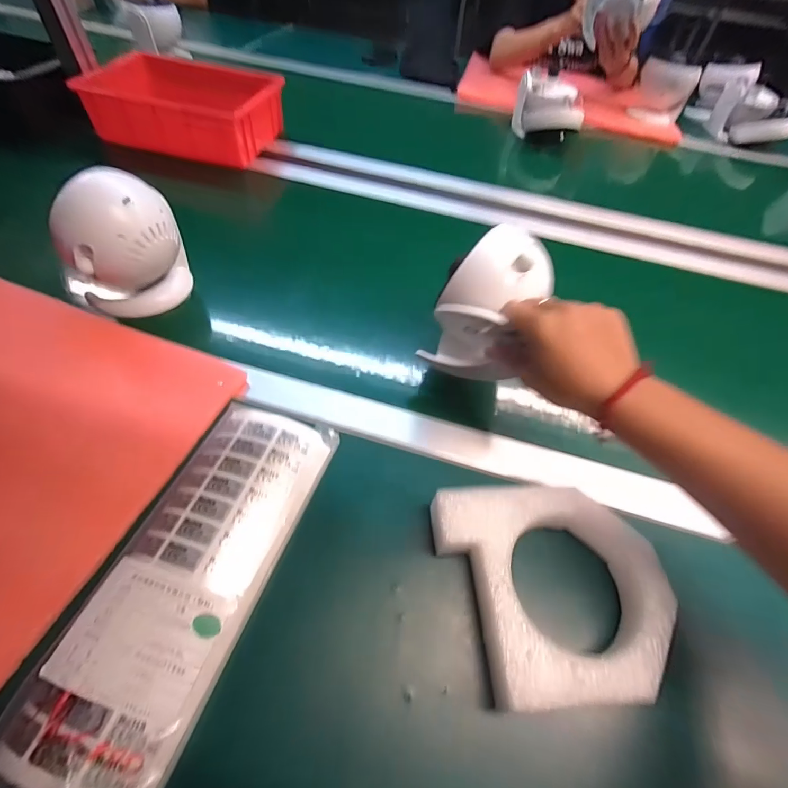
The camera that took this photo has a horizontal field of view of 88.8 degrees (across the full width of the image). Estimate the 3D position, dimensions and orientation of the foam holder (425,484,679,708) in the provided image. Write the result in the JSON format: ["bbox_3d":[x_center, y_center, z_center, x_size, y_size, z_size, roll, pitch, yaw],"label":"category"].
[{"bbox_3d":[0.118,0.143,0.304,0.165,0.031,0.145,0,54,-6],"label":"foam holder"}]

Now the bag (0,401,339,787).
[{"bbox_3d":[-0.159,0.148,0.288,0.111,0.035,0.334,16,51,8],"label":"bag"}]

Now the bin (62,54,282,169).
[{"bbox_3d":[-0.370,-0.510,0.725,0.296,0.085,0.192,14,54,5],"label":"bin"}]

